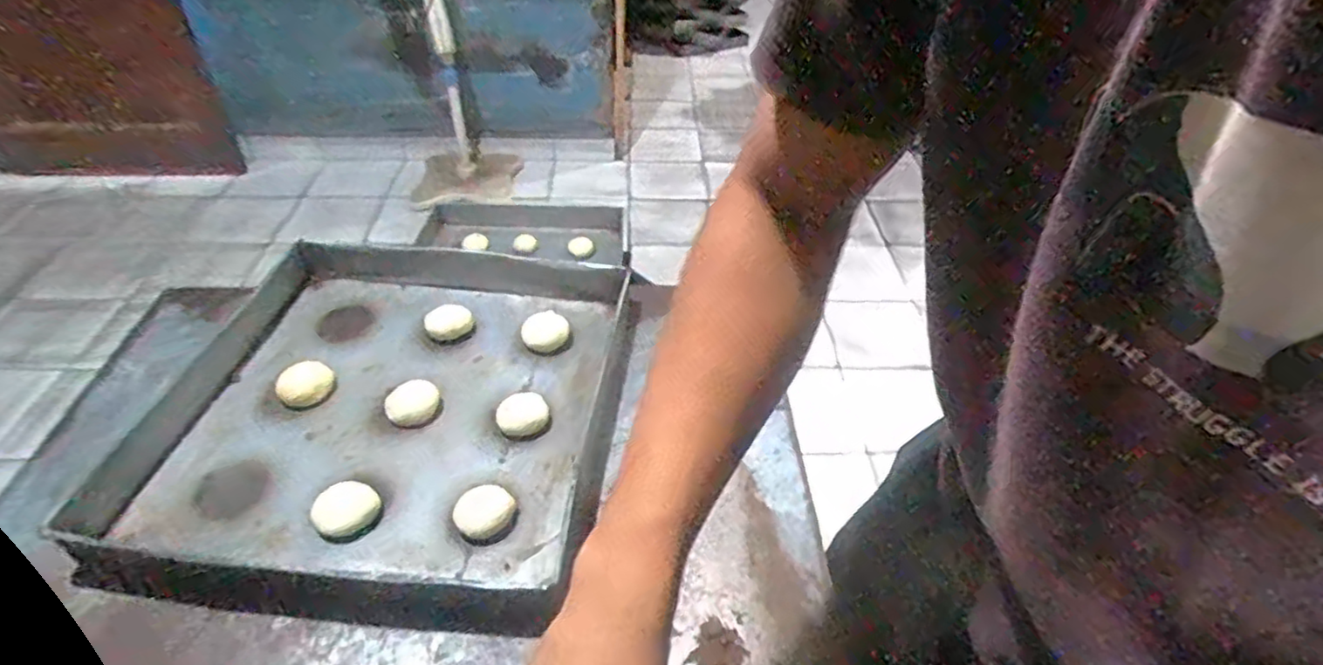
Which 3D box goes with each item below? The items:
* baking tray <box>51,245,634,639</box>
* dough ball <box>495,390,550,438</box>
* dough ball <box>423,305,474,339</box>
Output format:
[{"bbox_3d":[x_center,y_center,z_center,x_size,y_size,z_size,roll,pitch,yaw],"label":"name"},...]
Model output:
[{"bbox_3d":[-0.312,0.055,0.766,0.505,0.049,0.522,4,43,3],"label":"baking tray"},{"bbox_3d":[-0.155,0.090,0.754,0.054,0.020,0.045,-24,49,-25],"label":"dough ball"},{"bbox_3d":[-0.267,-0.016,0.851,0.057,0.026,0.046,-12,45,-14],"label":"dough ball"}]

